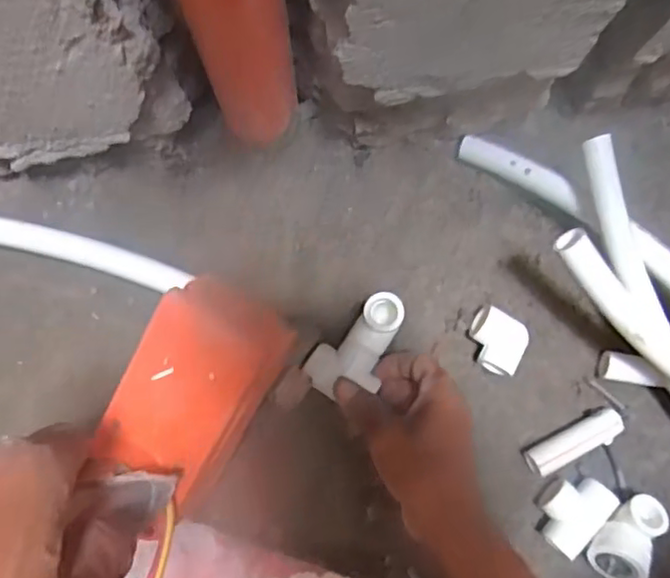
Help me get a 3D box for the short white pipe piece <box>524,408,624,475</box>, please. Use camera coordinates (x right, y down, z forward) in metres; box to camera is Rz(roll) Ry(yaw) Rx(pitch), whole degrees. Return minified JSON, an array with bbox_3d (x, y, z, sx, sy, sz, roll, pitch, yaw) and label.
[{"bbox_3d":[0.173,0.111,0.467,0.073,0.017,0.021,-27,79,-5],"label":"short white pipe piece"}]

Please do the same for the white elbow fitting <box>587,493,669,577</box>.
[{"bbox_3d":[0.202,0.172,0.453,0.034,0.036,0.063,37,81,8],"label":"white elbow fitting"}]

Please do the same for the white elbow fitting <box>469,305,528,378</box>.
[{"bbox_3d":[0.119,0.039,0.481,0.042,0.025,0.040,29,80,7],"label":"white elbow fitting"}]

